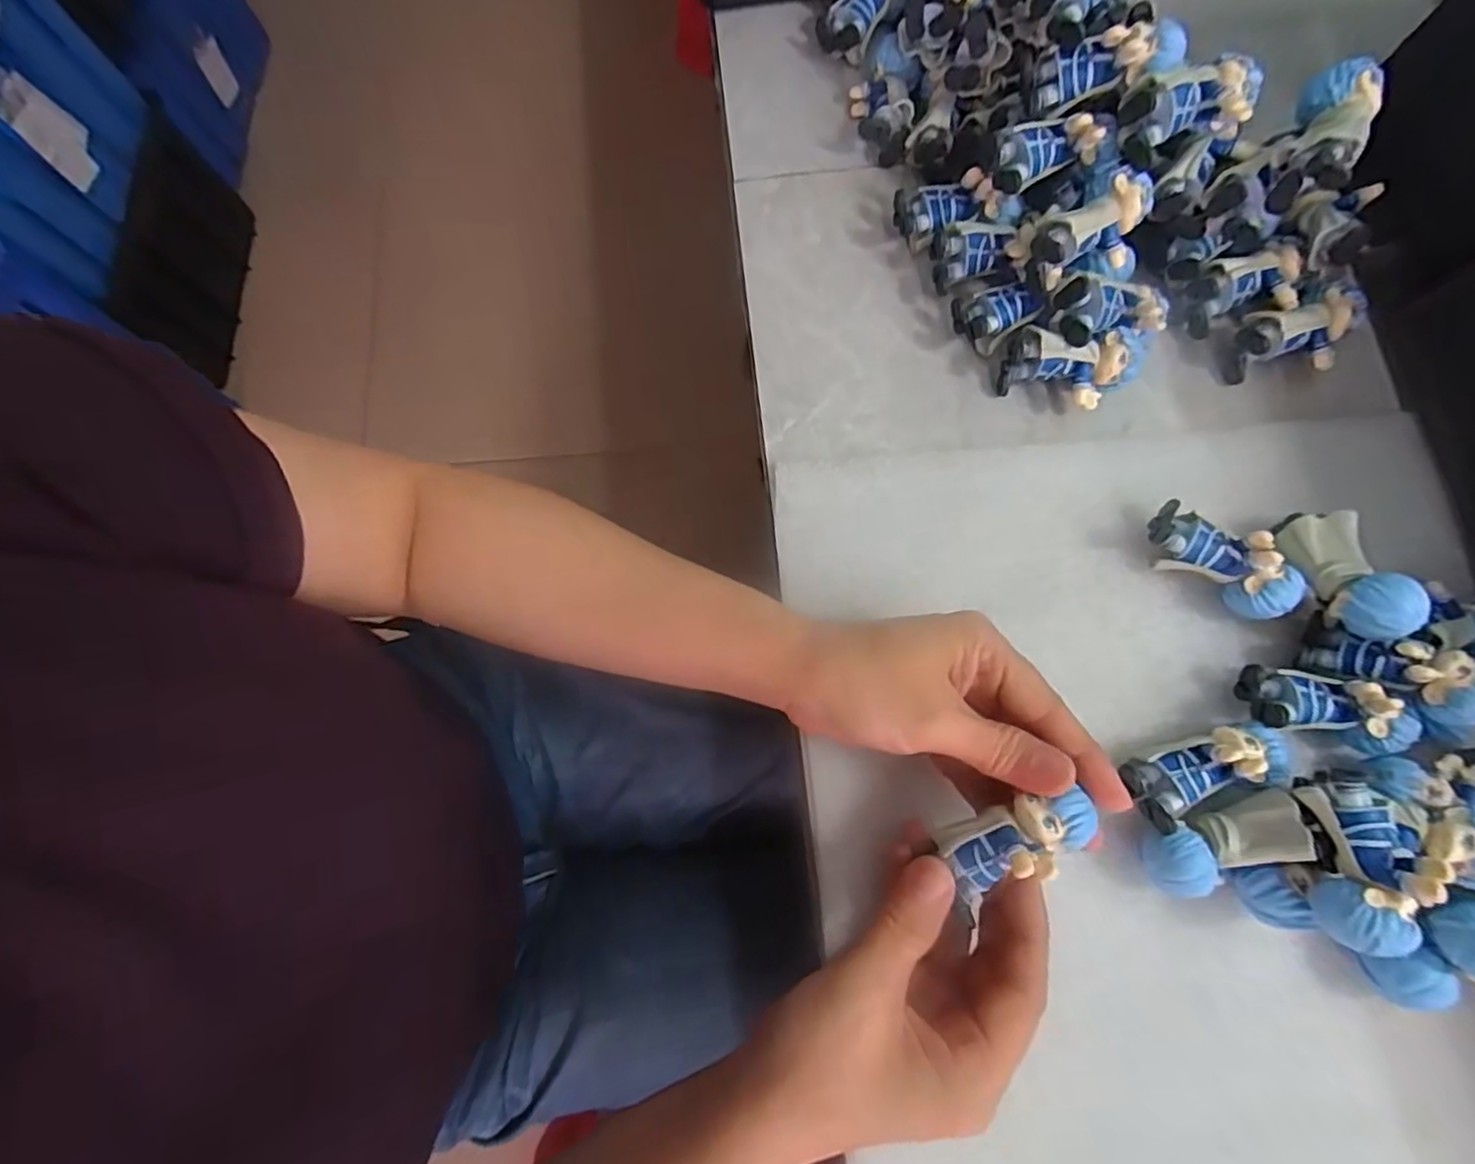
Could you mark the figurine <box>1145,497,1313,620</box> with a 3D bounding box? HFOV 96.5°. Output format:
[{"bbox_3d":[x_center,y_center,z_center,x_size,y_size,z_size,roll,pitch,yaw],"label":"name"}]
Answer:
[{"bbox_3d":[0.209,-0.008,0.287,0.063,0.033,0.027,44,81,9],"label":"figurine"}]

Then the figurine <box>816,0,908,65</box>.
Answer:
[{"bbox_3d":[0.072,-0.312,0.353,0.057,0.022,0.027,-42,81,12],"label":"figurine"}]

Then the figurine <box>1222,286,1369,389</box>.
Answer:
[{"bbox_3d":[0.264,-0.115,0.311,0.053,0.024,0.033,-15,77,-3],"label":"figurine"}]

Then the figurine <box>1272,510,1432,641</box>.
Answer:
[{"bbox_3d":[0.253,0.000,0.278,0.024,0.031,0.060,-8,52,0],"label":"figurine"}]

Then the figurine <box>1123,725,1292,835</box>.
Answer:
[{"bbox_3d":[0.190,0.077,0.269,0.060,0.036,0.026,-22,78,-4],"label":"figurine"}]

